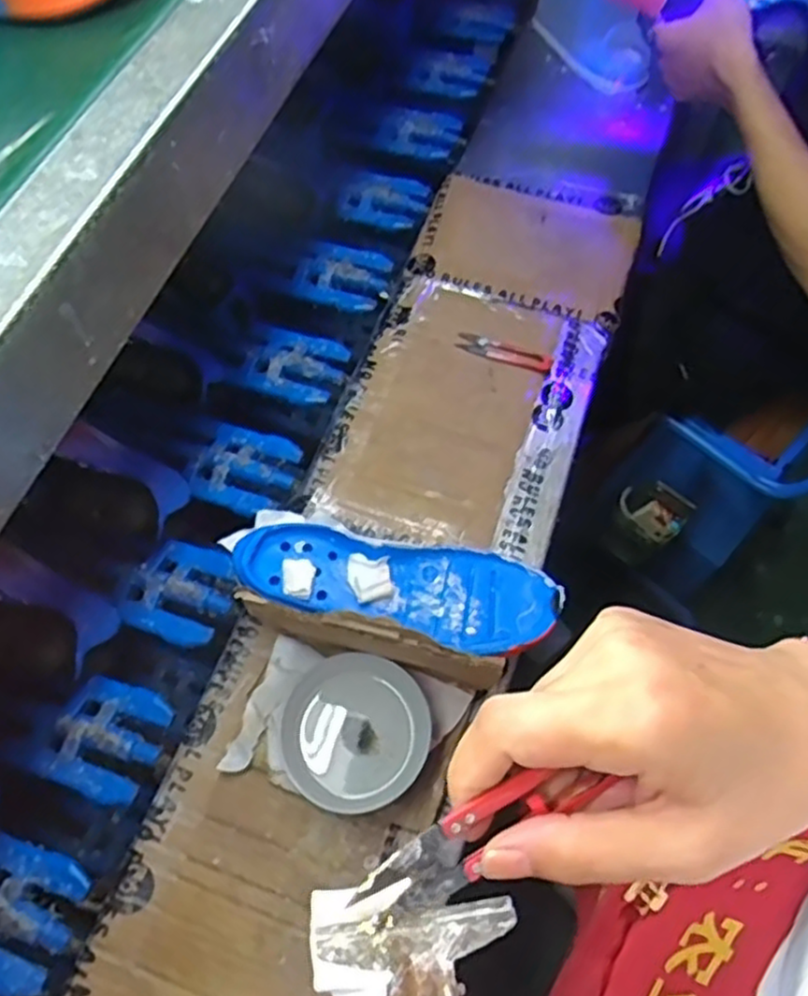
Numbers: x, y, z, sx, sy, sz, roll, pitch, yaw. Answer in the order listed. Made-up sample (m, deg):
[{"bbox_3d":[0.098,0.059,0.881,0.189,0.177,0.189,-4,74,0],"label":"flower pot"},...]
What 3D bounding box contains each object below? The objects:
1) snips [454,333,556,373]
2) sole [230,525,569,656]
[{"bbox_3d":[0.107,-0.154,0.773,0.101,0.004,0.025,20,64,6],"label":"snips"},{"bbox_3d":[-0.003,0.065,0.584,0.250,0.030,0.083,13,63,2],"label":"sole"}]

